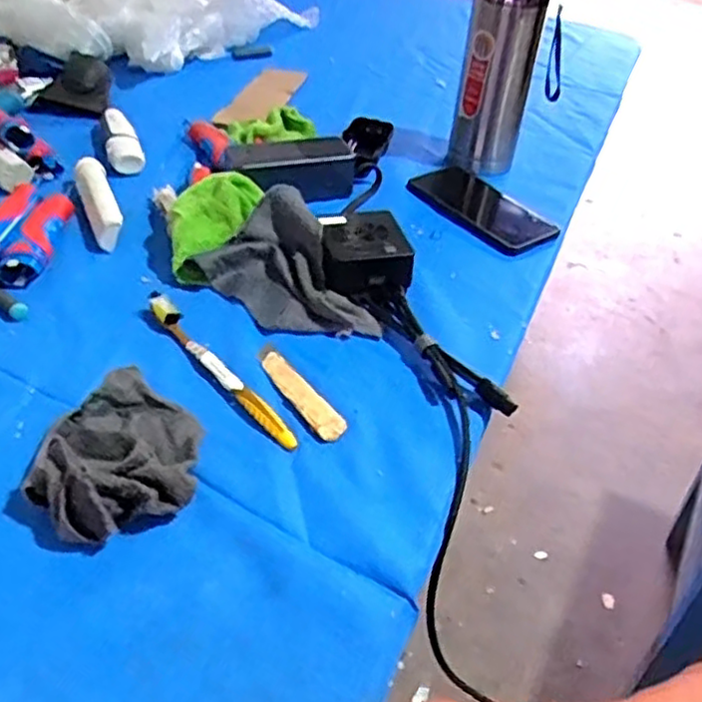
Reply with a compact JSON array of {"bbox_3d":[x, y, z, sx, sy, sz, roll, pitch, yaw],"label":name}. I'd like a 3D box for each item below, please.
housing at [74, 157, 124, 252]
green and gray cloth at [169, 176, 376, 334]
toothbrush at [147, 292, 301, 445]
[{"bbox_3d":[-0.245,-0.145,0.670,0.029,0.030,0.137,-13,45,-21],"label":"housing"},{"bbox_3d":[-0.079,-0.082,0.594,0.114,0.060,0.202,-20,48,-27],"label":"green and gray cloth"},{"bbox_3d":[-0.099,0.010,0.518,0.014,0.015,0.183,-27,52,-33],"label":"toothbrush"}]

